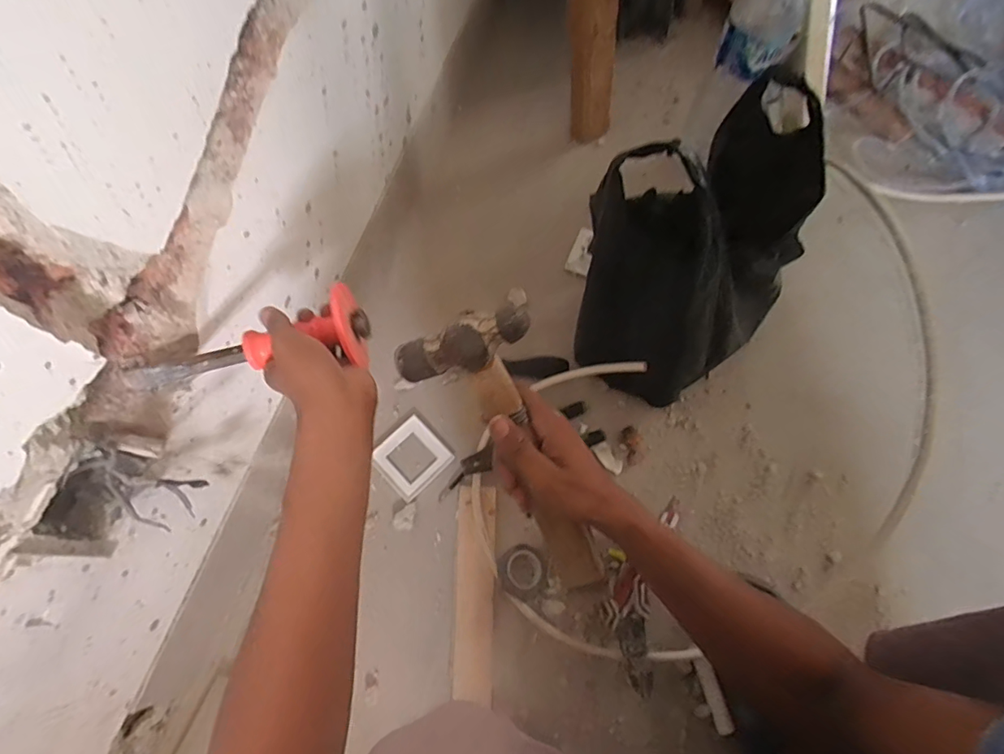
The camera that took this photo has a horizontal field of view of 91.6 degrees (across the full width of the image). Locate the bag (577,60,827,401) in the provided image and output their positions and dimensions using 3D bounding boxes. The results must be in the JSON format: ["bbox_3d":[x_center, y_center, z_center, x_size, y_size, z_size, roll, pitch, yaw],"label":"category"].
[{"bbox_3d":[0.231,-0.132,0.568,0.246,0.312,0.179,-39,73,-13],"label":"bag"}]

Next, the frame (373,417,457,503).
[{"bbox_3d":[-0.125,0.110,0.677,0.087,0.006,0.089,-42,74,-14],"label":"frame"}]

